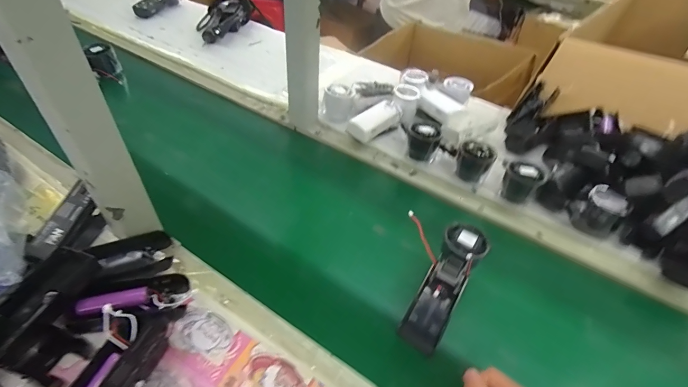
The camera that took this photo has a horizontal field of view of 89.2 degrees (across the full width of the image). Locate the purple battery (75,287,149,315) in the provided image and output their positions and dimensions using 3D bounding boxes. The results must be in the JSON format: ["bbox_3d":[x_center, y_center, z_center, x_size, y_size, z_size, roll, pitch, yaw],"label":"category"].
[{"bbox_3d":[-0.239,0.112,0.362,0.065,0.012,0.016,-10,46,-16],"label":"purple battery"}]

